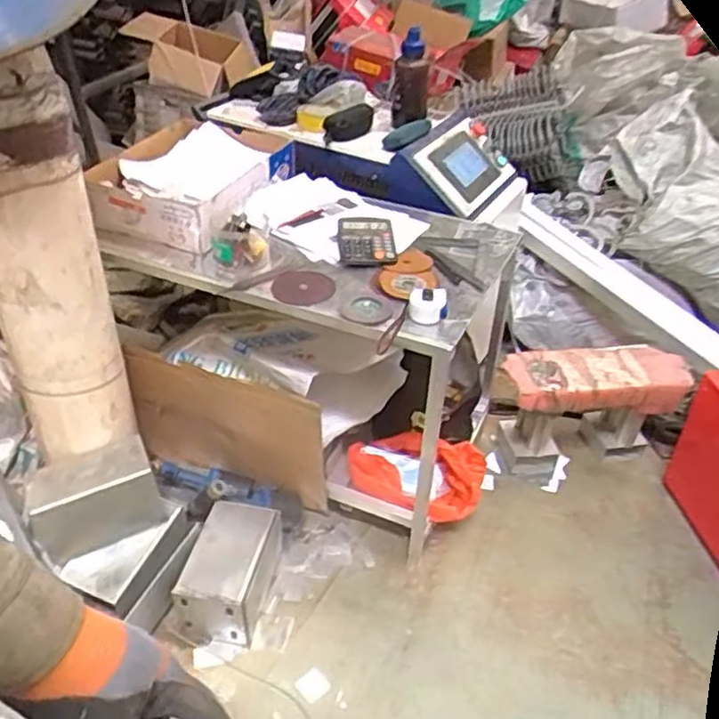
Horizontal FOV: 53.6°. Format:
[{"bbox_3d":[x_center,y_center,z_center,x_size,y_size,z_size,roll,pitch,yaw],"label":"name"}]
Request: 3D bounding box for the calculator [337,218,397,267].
[{"bbox_3d":[0.013,-0.245,1.459,0.113,0.033,0.158,-1,37,-4],"label":"calculator"}]

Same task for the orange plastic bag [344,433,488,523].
[{"bbox_3d":[0.125,0.259,1.607,0.307,0.114,0.153,7,37,6],"label":"orange plastic bag"}]

